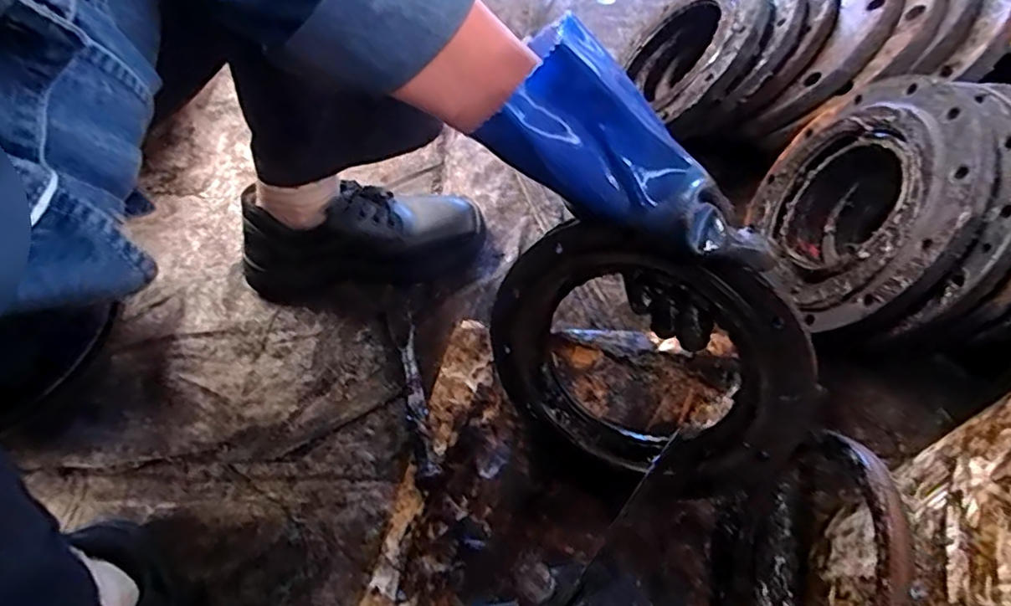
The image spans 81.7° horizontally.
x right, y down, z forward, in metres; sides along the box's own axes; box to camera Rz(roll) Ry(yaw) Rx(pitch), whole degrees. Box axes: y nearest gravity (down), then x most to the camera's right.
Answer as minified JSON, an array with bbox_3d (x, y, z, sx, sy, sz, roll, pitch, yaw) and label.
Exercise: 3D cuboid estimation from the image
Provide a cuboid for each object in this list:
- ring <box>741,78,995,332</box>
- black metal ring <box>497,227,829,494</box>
[{"bbox_3d":[0.317,-0.104,0.537,0.018,0.208,0.244,20,41,-16],"label":"ring"},{"bbox_3d":[0.101,0.048,0.450,0.235,0.212,0.025,27,36,16],"label":"black metal ring"}]

